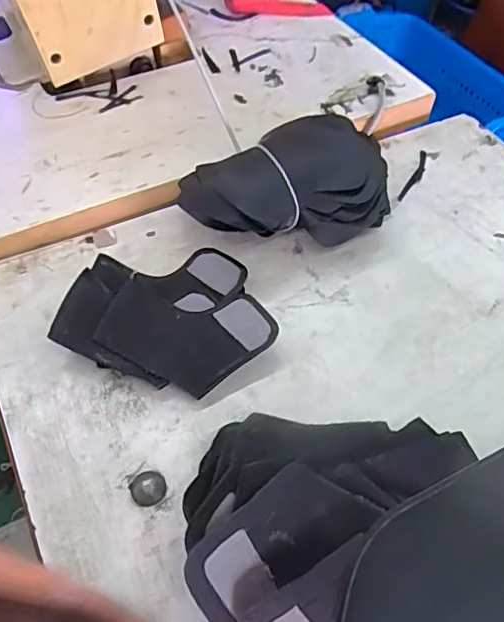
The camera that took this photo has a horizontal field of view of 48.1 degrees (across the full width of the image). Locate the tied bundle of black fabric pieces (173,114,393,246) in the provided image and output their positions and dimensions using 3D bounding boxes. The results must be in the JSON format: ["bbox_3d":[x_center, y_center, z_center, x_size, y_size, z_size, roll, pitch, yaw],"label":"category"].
[{"bbox_3d":[0.029,-0.120,0.519,0.185,0.045,0.141,-11,54,-12],"label":"tied bundle of black fabric pieces"}]

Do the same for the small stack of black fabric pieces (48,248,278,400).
[{"bbox_3d":[-0.059,-0.004,0.448,0.153,0.030,0.127,15,53,8],"label":"small stack of black fabric pieces"}]

